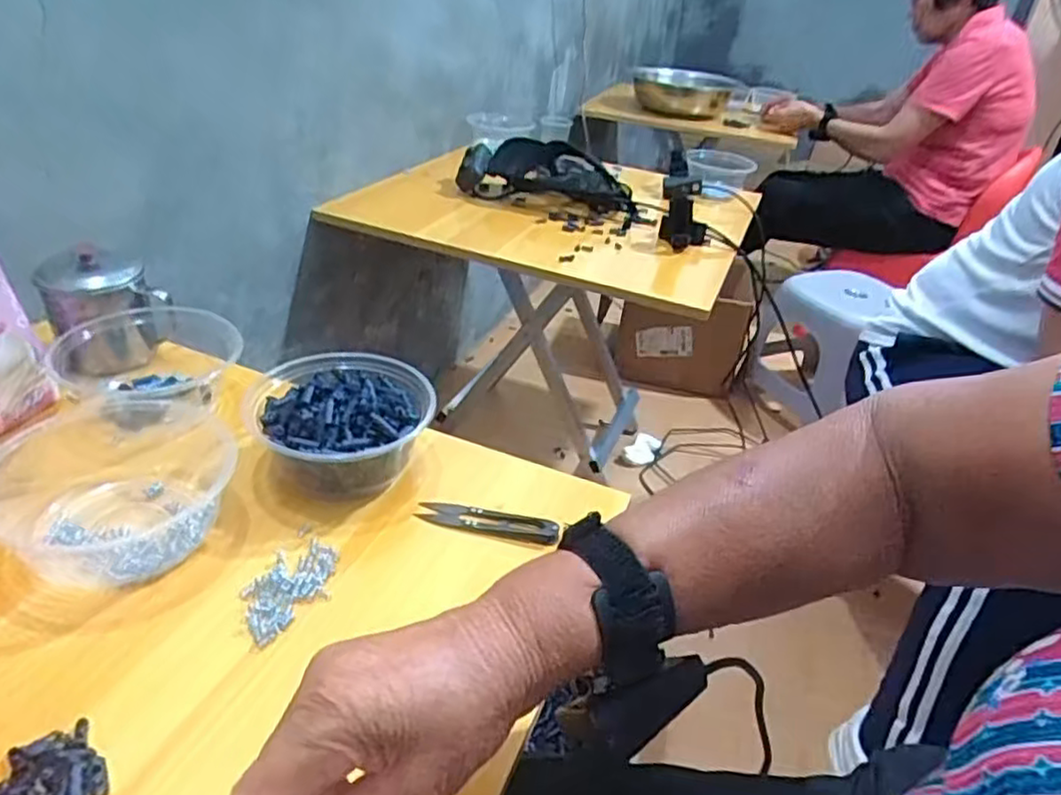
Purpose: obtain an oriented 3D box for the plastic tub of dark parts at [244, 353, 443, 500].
[{"bbox_3d":[-0.138,0.026,0.515,0.116,0.072,0.127,4,32,-3],"label":"plastic tub of dark parts"}]

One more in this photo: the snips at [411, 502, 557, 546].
[{"bbox_3d":[-0.030,0.088,0.492,0.101,0.012,0.020,12,32,9],"label":"snips"}]

